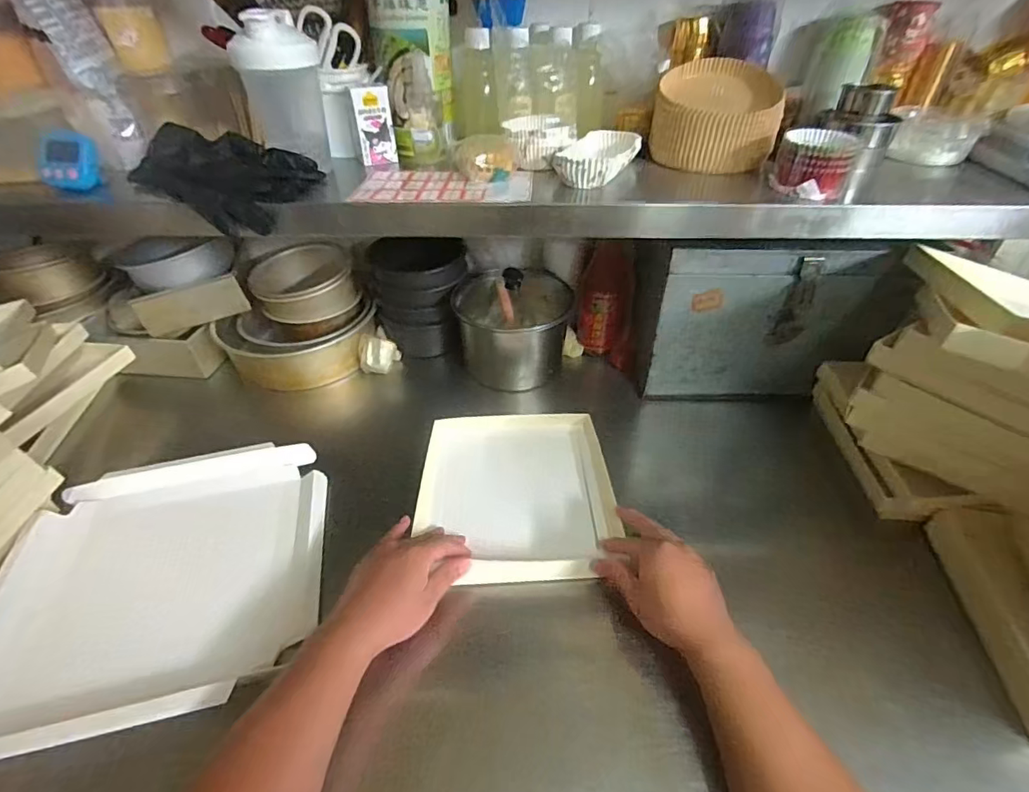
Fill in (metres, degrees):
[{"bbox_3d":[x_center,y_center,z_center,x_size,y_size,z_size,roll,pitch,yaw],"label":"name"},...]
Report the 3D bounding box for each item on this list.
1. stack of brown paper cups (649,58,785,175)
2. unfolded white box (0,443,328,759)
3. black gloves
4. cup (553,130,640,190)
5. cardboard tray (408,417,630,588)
[{"bbox_3d":[0.251,-0.347,0.615,0.148,0.090,0.131,18,45,19],"label":"stack of brown paper cups"},{"bbox_3d":[-0.387,0.197,0.550,0.333,0.050,0.326,-9,43,-9],"label":"unfolded white box"},{"bbox_3d":[-0.341,-0.264,0.598,0.214,0.066,0.134,23,47,23],"label":"black gloves"},{"bbox_3d":[0.101,-0.293,0.605,0.078,0.030,0.138,17,45,18],"label":"cup"},{"bbox_3d":[0.001,0.113,0.642,0.237,0.028,0.265,0,42,1],"label":"cardboard tray"}]

